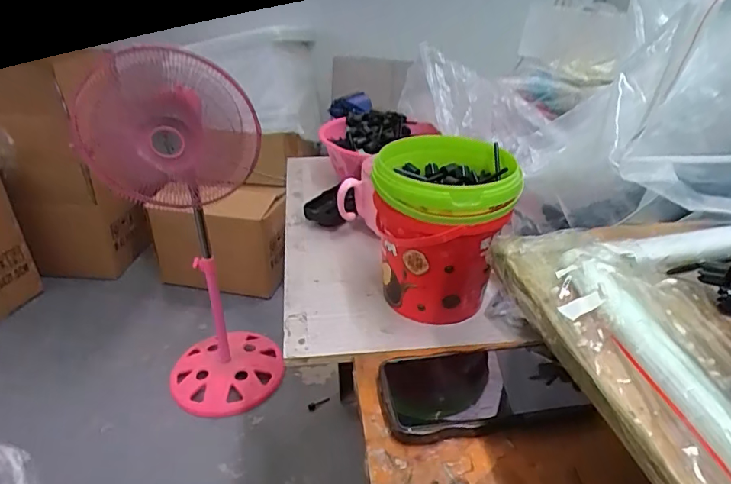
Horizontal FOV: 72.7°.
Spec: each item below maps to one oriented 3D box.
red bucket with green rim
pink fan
[{"bbox_3d":[0.073,-0.014,0.499,0.122,0.150,0.134,3,31,3],"label":"red bucket with green rim"},{"bbox_3d":[-0.403,0.011,1.152,0.330,0.850,0.275,-13,34,-22],"label":"pink fan"}]

